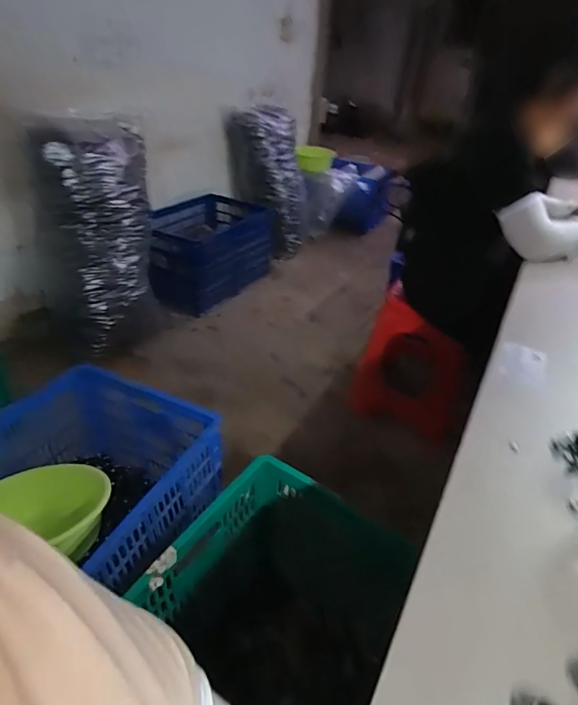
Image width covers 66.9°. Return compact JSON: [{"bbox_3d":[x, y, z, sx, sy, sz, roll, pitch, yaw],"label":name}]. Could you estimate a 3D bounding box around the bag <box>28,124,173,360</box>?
[{"bbox_3d":[-0.709,-0.411,1.682,0.416,0.786,0.287,-12,38,-20],"label":"bag"}]

